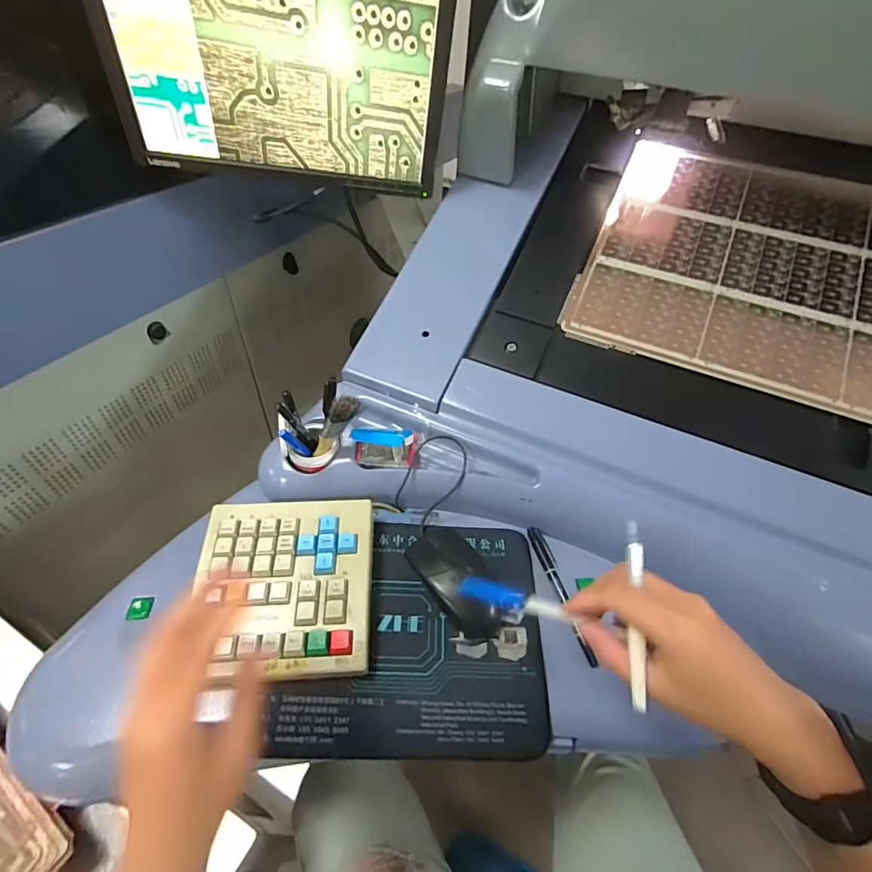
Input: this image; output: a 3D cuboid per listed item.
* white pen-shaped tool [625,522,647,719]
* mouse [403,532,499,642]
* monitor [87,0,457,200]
[{"bbox_3d":[0.131,0.114,0.294,0.010,0.006,0.116,6,74,-1],"label":"white pen-shaped tool"},{"bbox_3d":[0.019,0.136,0.435,0.057,0.030,0.115,-28,56,-28],"label":"mouse"},{"bbox_3d":[-0.170,-0.438,0.487,0.378,0.292,0.043,-1,48,-7],"label":"monitor"}]

